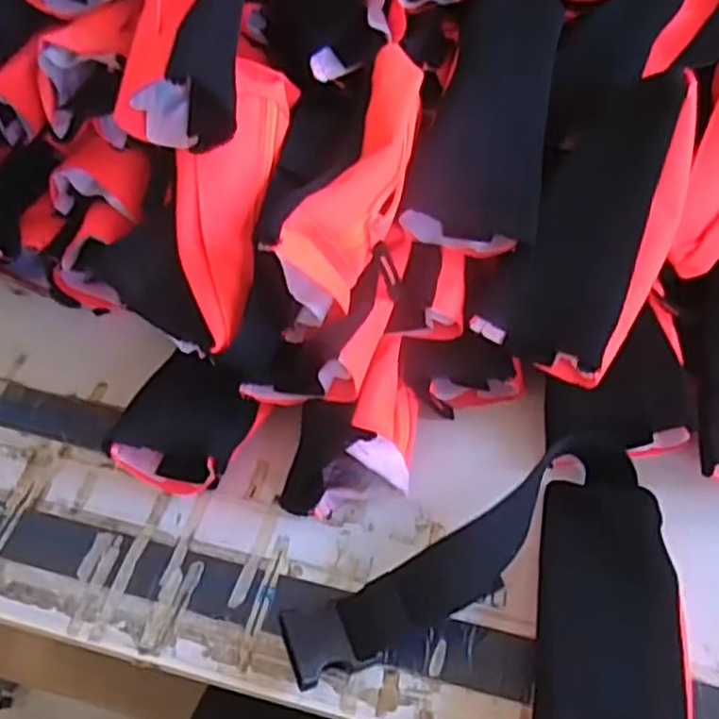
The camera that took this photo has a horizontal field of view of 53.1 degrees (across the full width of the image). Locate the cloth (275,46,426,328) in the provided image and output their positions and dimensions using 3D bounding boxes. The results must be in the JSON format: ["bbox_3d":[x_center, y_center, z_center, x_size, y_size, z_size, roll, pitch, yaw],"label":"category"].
[{"bbox_3d":[0.006,-0.133,0.493,0.051,0.063,0.219,16,70,16],"label":"cloth"}]

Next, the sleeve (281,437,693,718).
[{"bbox_3d":[0.112,0.142,0.433,0.229,0.058,0.225,27,61,22],"label":"sleeve"}]

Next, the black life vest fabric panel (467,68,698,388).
[{"bbox_3d":[0.166,-0.110,0.516,0.114,0.045,0.236,23,83,20],"label":"black life vest fabric panel"}]

